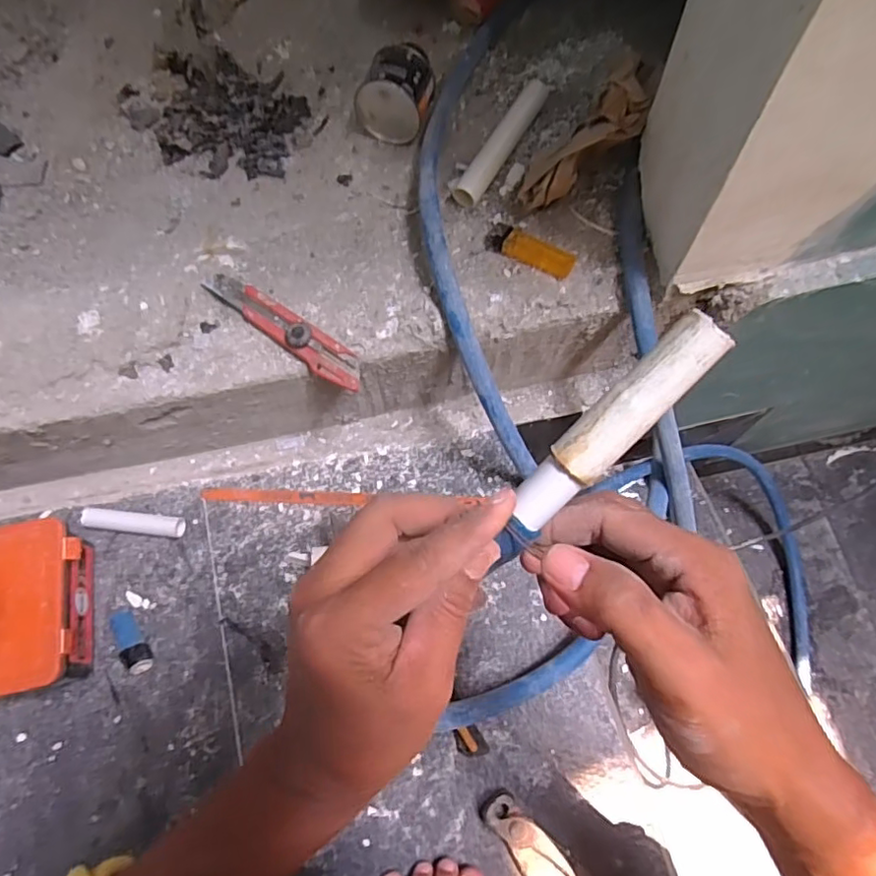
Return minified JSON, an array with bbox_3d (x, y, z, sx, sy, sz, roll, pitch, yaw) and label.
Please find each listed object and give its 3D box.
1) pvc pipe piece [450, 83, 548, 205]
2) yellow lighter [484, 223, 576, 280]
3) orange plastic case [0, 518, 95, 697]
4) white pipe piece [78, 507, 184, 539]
[{"bbox_3d":[0.063,-0.290,0.568,0.025,0.021,0.153,29,71,12],"label":"pvc pipe piece"},{"bbox_3d":[0.084,-0.172,0.529,0.082,0.015,0.028,30,71,13],"label":"yellow lighter"},{"bbox_3d":[-0.359,0.153,0.524,0.079,0.074,0.143,-11,68,-3],"label":"orange plastic case"},{"bbox_3d":[-0.305,0.084,0.583,0.098,0.015,0.020,5,68,3],"label":"white pipe piece"}]

